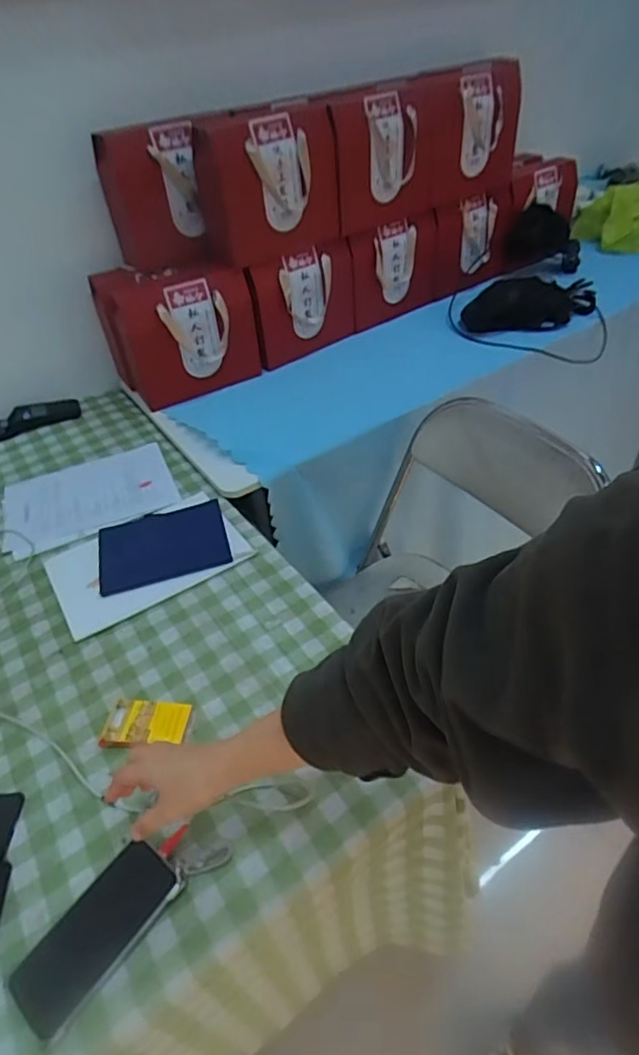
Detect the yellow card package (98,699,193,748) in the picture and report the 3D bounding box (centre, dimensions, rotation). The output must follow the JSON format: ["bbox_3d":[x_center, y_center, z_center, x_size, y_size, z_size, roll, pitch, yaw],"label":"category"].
[{"bbox_3d":[-0.214,0.242,0.713,0.109,0.021,0.060,-3,43,5],"label":"yellow card package"}]

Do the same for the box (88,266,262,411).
[{"bbox_3d":[-0.322,-0.451,1.323,0.313,0.263,0.204,-24,45,-17],"label":"box"}]

